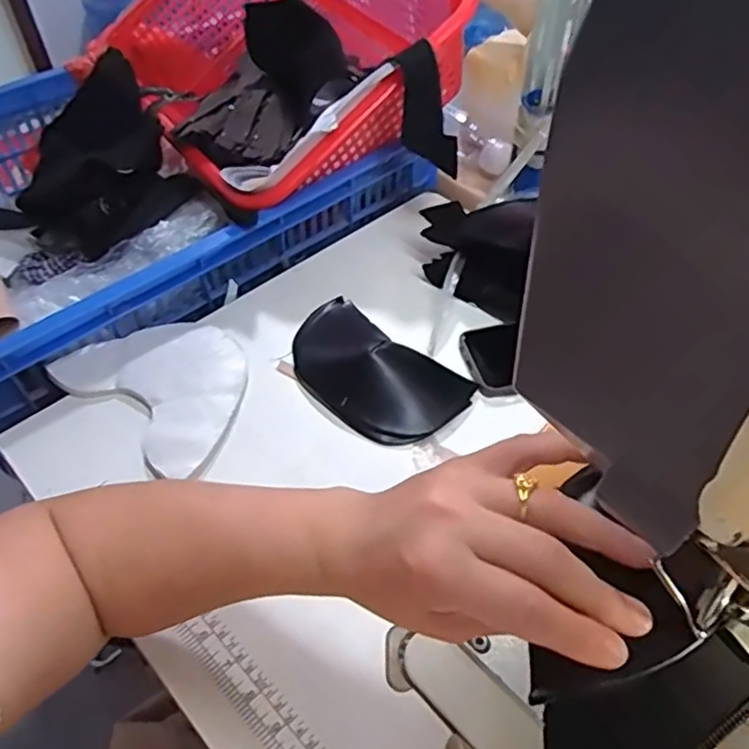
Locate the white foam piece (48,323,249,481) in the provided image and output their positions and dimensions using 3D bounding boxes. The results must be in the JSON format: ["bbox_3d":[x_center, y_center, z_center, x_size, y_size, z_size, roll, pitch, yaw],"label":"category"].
[{"bbox_3d":[-0.178,0.005,0.559,0.176,0.013,0.128,33,58,24],"label":"white foam piece"}]

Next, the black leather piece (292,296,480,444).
[{"bbox_3d":[-0.003,-0.009,0.561,0.172,0.038,0.103,30,56,22],"label":"black leather piece"}]

